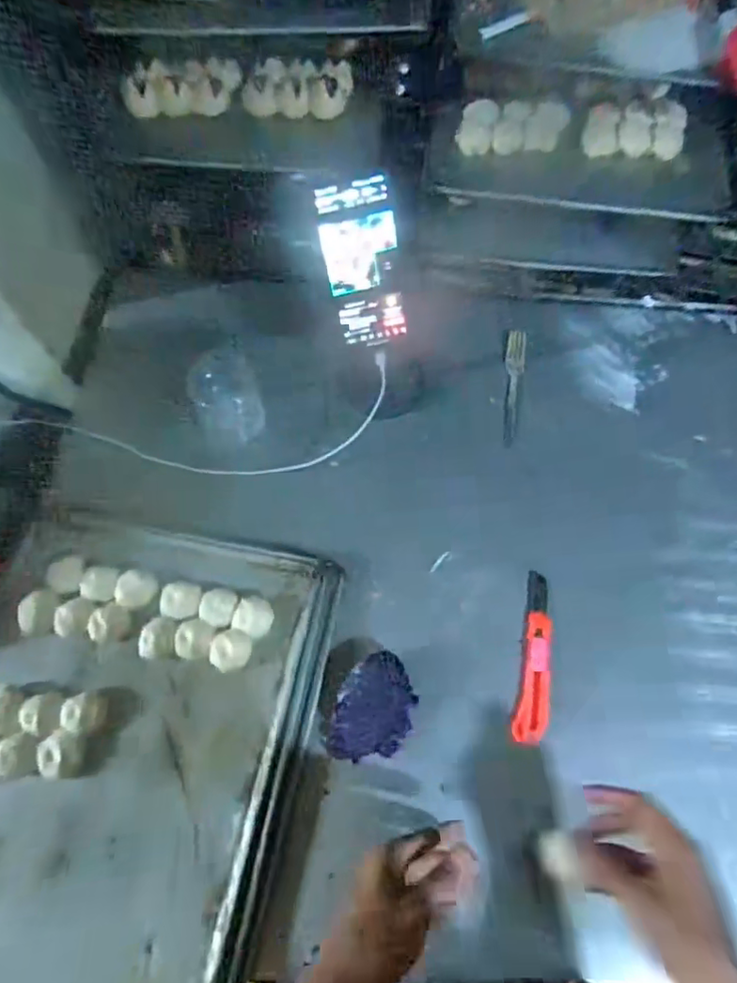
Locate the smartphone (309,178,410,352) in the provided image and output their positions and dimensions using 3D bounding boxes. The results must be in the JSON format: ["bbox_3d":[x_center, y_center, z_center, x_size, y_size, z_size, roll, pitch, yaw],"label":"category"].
[{"bbox_3d":[-0.004,-0.221,0.564,0.071,0.159,0.008,-15,36,-4],"label":"smartphone"}]

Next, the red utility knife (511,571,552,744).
[{"bbox_3d":[0.183,0.175,0.609,0.037,0.011,0.175,12,66,3],"label":"red utility knife"}]

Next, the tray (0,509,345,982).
[{"bbox_3d":[-0.247,0.249,0.555,0.353,0.026,0.454,13,66,3],"label":"tray"}]

